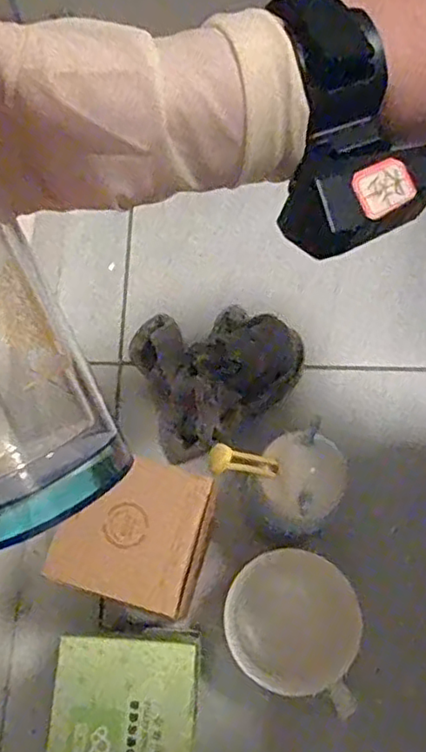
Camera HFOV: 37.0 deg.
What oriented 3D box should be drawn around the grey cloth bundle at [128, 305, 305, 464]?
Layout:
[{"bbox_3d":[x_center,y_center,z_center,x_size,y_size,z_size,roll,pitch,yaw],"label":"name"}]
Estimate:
[{"bbox_3d":[0.010,-0.008,0.587,0.154,0.065,0.134,-20,72,-6],"label":"grey cloth bundle"}]

